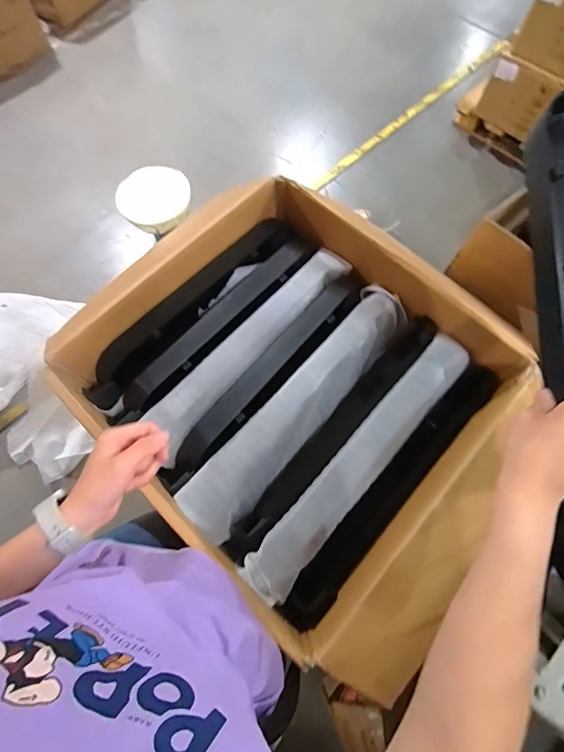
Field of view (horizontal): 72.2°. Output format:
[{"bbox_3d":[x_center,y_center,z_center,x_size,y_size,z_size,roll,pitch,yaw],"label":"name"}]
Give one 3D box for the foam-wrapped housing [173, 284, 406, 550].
[{"bbox_3d":[0.040,0.043,0.670,0.093,0.097,0.524,39,74,14],"label":"foam-wrapped housing"}]

